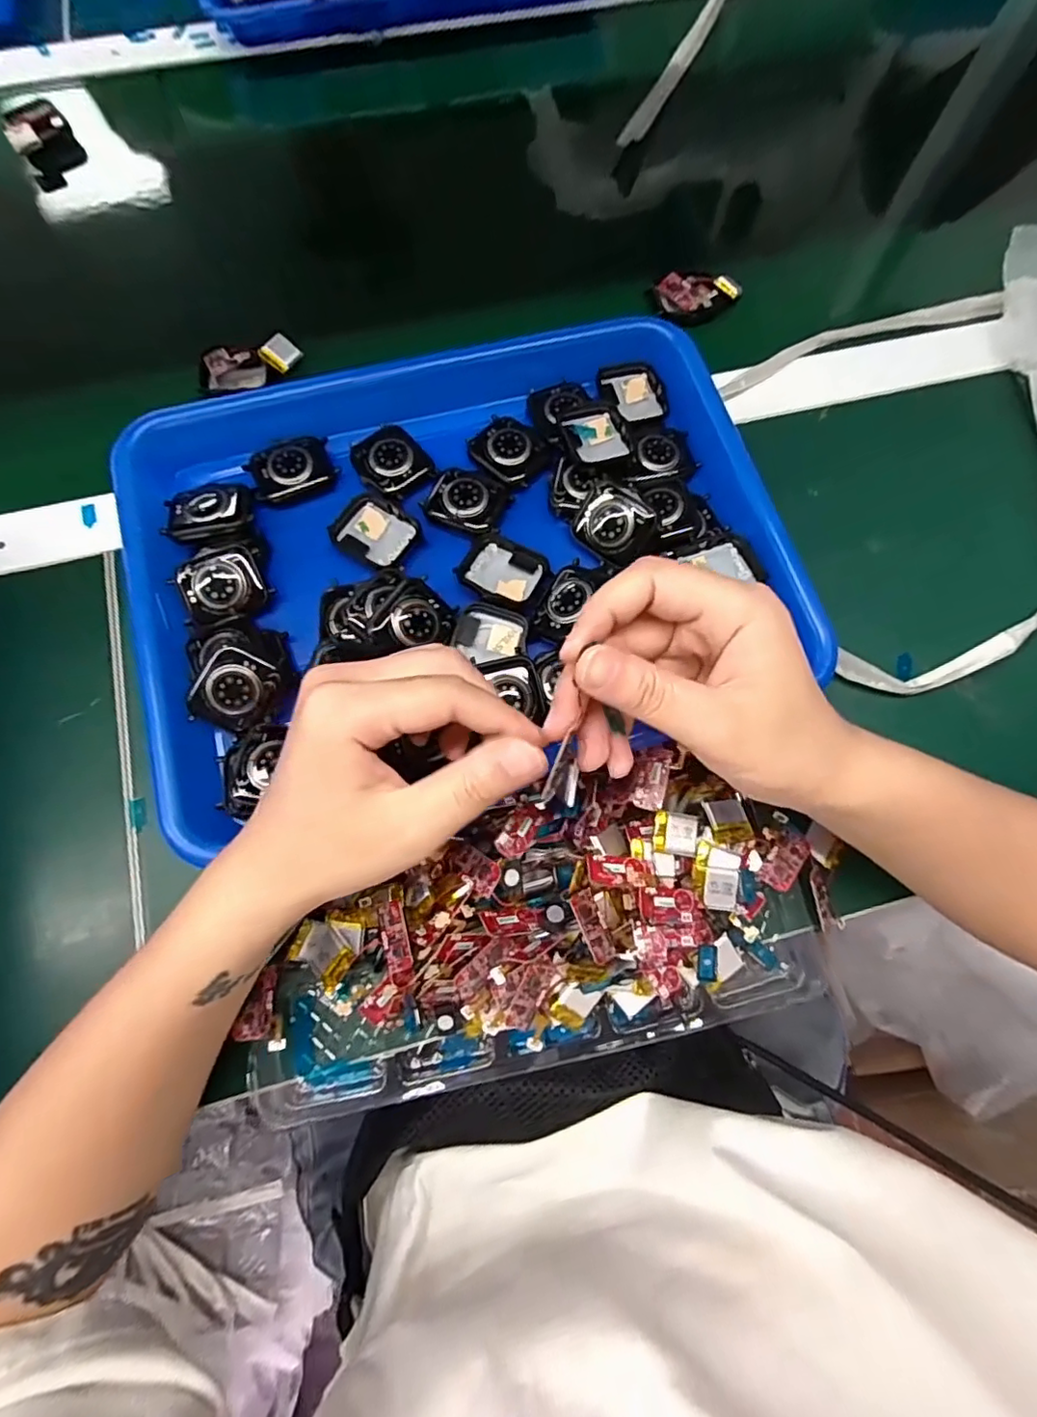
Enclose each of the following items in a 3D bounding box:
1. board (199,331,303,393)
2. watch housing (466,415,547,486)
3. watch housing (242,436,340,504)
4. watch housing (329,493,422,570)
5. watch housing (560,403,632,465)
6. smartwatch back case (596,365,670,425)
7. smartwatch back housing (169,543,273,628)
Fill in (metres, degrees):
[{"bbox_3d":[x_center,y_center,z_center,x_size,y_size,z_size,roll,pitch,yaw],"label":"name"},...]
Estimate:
[{"bbox_3d":[-0.170,-0.218,0.372,0.060,0.023,0.023,-15,74,-6],"label":"board"},{"bbox_3d":[-0.007,-0.147,0.332,0.036,0.006,0.043,-37,77,-12],"label":"watch housing"},{"bbox_3d":[-0.126,-0.133,0.324,0.044,0.009,0.035,-22,75,-8],"label":"watch housing"},{"bbox_3d":[-0.076,-0.095,0.317,0.042,0.009,0.035,29,75,7],"label":"watch housing"},{"bbox_3d":[0.043,-0.153,0.330,0.036,0.011,0.041,-21,75,-8],"label":"watch housing"},{"bbox_3d":[0.068,-0.187,0.347,0.033,0.007,0.040,-21,75,-8],"label":"smartwatch back case"},{"bbox_3d":[-0.151,-0.063,0.296,0.043,0.010,0.037,-22,75,-8],"label":"smartwatch back housing"}]

